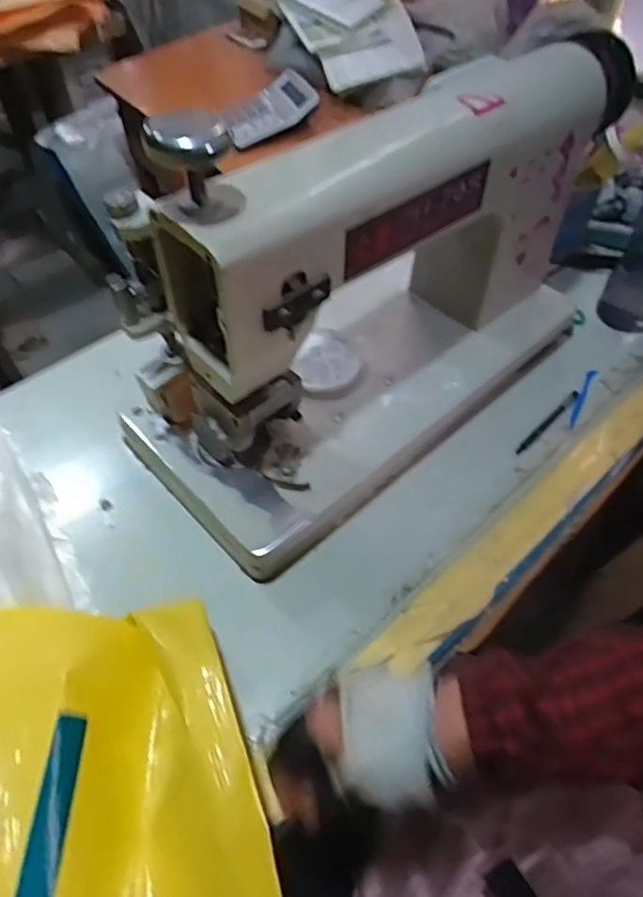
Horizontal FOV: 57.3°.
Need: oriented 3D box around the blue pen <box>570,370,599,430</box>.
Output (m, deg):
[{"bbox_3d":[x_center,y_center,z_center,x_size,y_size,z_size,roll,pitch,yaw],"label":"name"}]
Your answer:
[{"bbox_3d":[0.305,-0.060,0.690,0.011,0.012,0.113,26,57,19],"label":"blue pen"}]

